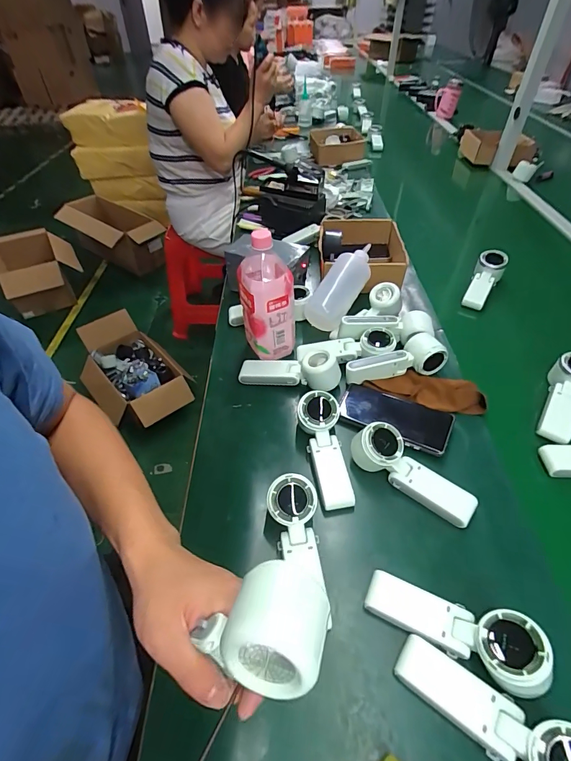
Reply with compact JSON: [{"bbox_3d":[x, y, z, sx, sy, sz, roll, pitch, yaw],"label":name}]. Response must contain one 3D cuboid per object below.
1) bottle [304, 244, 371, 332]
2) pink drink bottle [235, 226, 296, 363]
[{"bbox_3d":[0.115,-0.190,0.739,0.078,0.069,0.195,35,92,29],"label":"bottle"},{"bbox_3d":[-0.031,-0.142,0.638,0.089,0.224,0.103,-3,47,-2],"label":"pink drink bottle"}]

